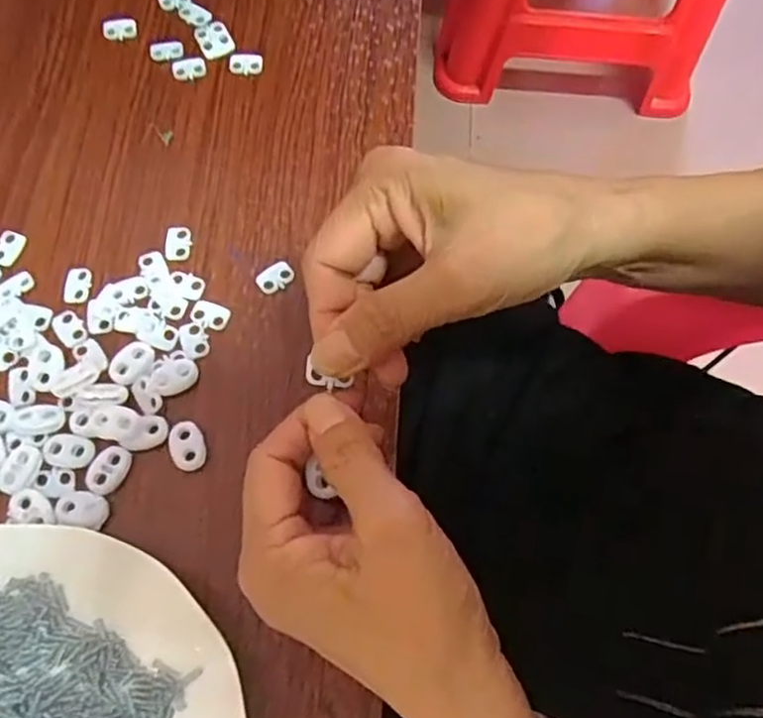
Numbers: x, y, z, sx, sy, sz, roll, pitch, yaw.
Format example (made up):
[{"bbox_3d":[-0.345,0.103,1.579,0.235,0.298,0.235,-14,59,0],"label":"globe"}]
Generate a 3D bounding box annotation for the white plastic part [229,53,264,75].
[{"bbox_3d":[-0.079,-0.171,0.395,0.020,0.007,0.011,-2,69,-3],"label":"white plastic part"}]

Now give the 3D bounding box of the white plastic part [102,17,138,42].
[{"bbox_3d":[-0.154,-0.194,0.400,0.020,0.004,0.013,-12,70,-6],"label":"white plastic part"}]

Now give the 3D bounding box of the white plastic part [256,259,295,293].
[{"bbox_3d":[-0.055,-0.042,0.350,0.019,0.005,0.015,-31,73,-13],"label":"white plastic part"}]

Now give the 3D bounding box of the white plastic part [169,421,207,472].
[{"bbox_3d":[-0.090,0.040,0.314,0.016,0.004,0.023,-14,70,-7],"label":"white plastic part"}]

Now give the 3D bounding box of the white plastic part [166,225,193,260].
[{"bbox_3d":[-0.105,-0.060,0.352,0.013,0.004,0.019,-1,69,-2],"label":"white plastic part"}]

